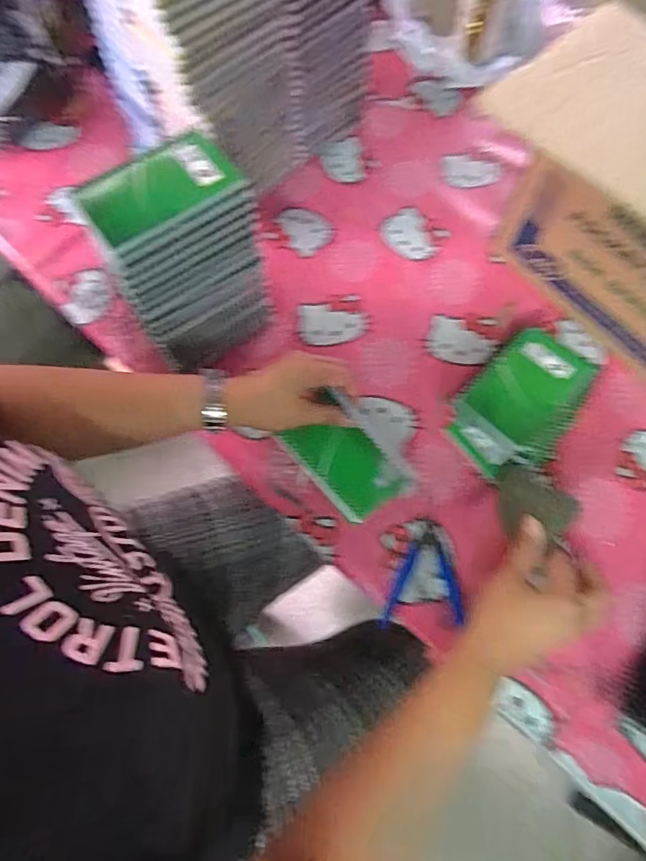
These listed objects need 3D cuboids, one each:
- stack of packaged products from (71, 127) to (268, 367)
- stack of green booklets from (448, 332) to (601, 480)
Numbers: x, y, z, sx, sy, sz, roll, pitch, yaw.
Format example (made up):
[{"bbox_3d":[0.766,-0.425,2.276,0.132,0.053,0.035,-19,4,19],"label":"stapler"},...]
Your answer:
[{"bbox_3d":[-0.136,-0.166,0.532,0.133,0.239,0.085,-36,73,-12],"label":"stack of packaged products"},{"bbox_3d":[0.217,-0.032,0.580,0.103,0.047,0.160,39,74,14],"label":"stack of green booklets"}]

